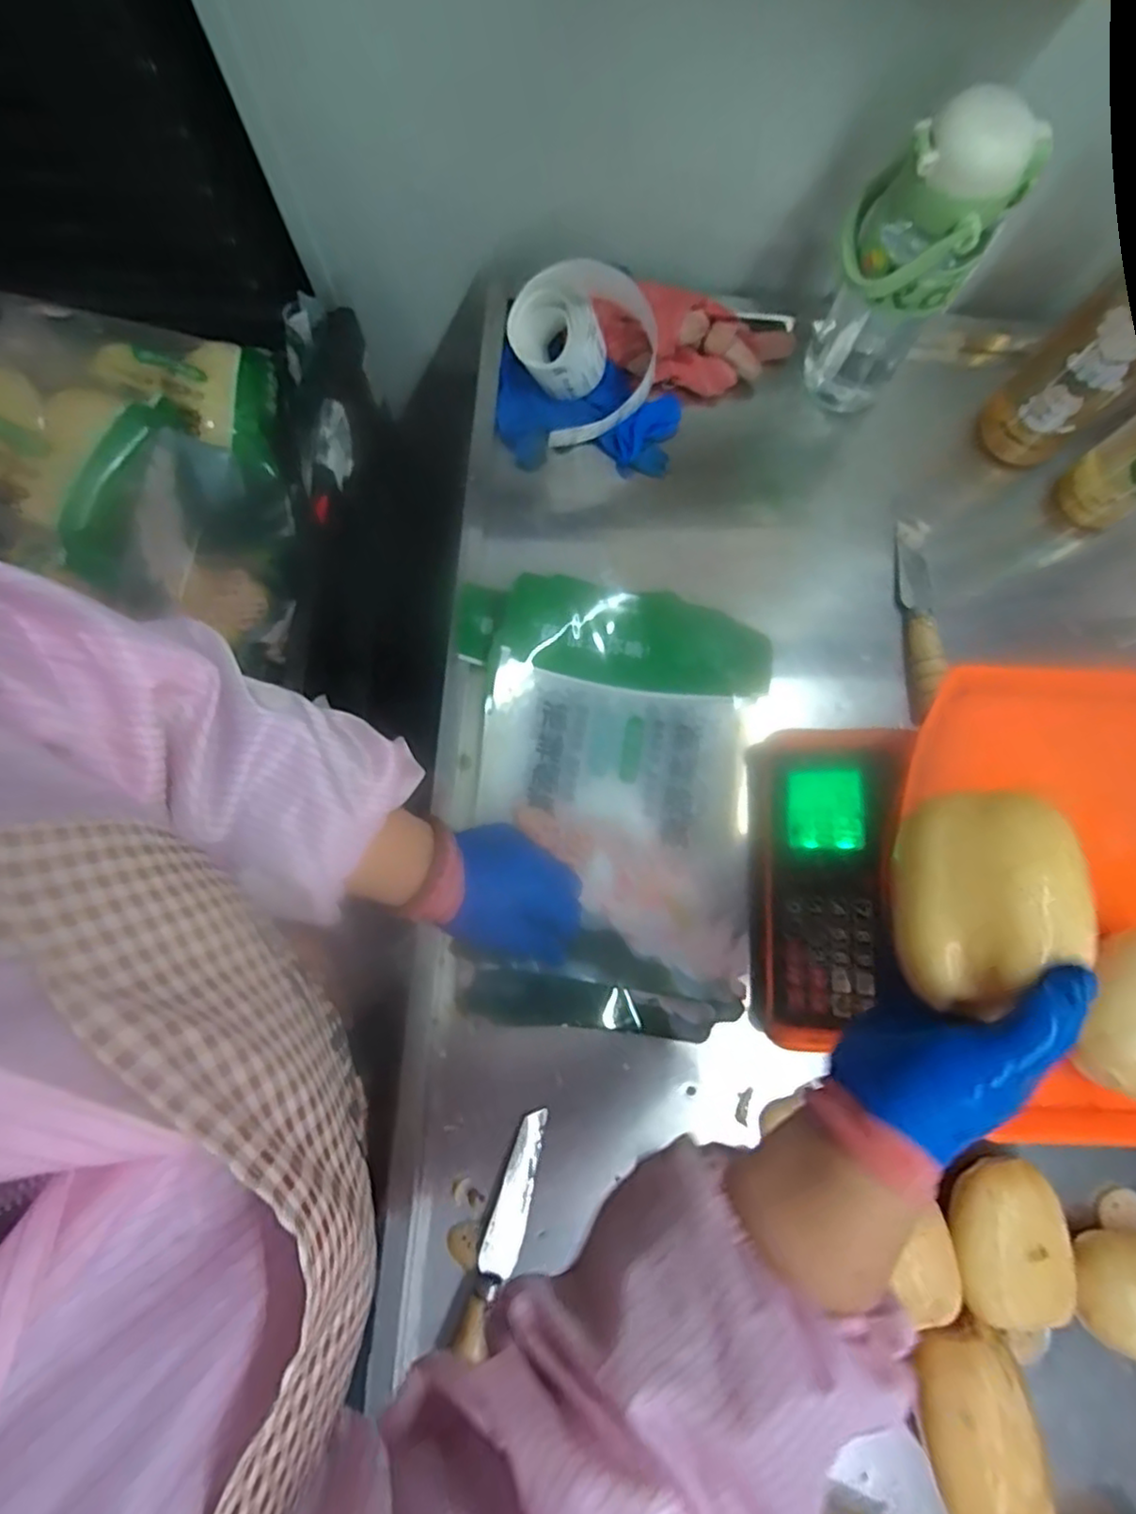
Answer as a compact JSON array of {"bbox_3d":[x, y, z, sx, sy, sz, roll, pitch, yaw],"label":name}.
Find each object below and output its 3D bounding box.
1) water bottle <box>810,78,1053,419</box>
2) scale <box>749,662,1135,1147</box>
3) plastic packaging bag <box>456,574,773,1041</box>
[{"bbox_3d":[0.238,-0.351,0.511,0.093,0.232,0.068,32,81,5],"label":"water bottle"},{"bbox_3d":[0.287,0.097,0.471,0.286,0.119,0.291,-2,80,-1],"label":"scale"},{"bbox_3d":[0.032,0.034,0.524,0.234,0.039,0.339,1,80,0],"label":"plastic packaging bag"}]

